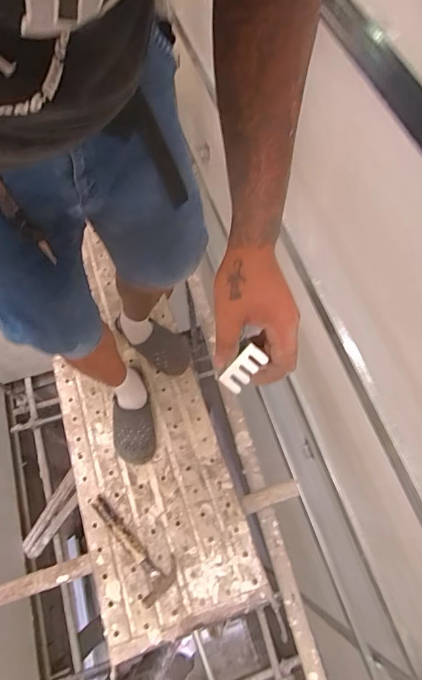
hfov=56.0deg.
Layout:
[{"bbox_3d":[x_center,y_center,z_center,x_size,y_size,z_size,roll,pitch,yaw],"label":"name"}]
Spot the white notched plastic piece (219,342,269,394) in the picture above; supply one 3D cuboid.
[{"bbox_3d":[0.033,0.030,0.408,0.024,0.004,0.053,35,102,-8],"label":"white notched plastic piece"}]

